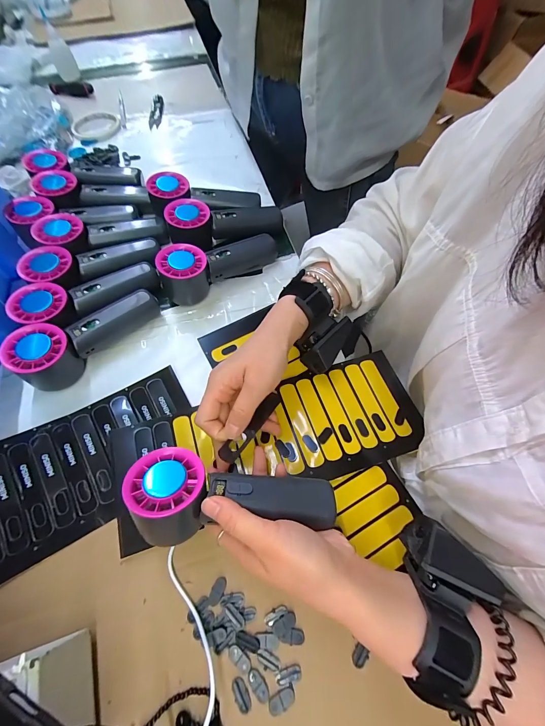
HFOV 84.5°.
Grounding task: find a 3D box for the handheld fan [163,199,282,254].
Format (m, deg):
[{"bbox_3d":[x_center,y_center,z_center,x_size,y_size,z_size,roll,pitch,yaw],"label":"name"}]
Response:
[{"bbox_3d":[-0.063,-0.193,0.412,0.156,0.050,0.049,-11,64,-4],"label":"handheld fan"}]

